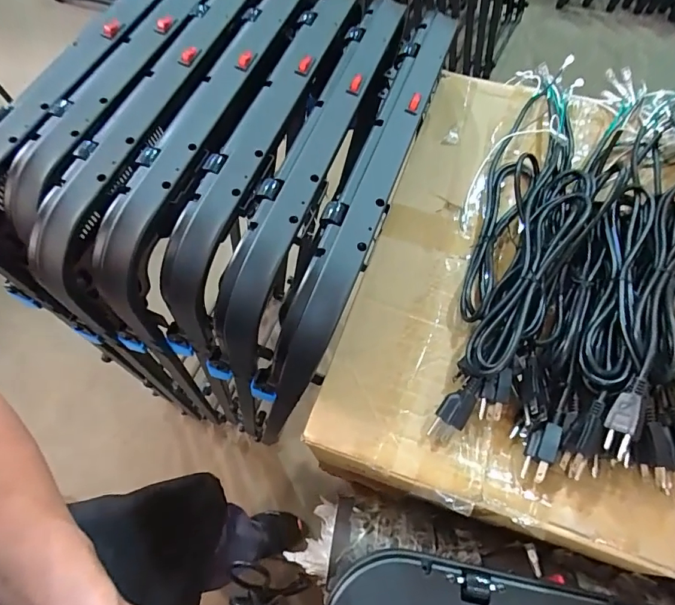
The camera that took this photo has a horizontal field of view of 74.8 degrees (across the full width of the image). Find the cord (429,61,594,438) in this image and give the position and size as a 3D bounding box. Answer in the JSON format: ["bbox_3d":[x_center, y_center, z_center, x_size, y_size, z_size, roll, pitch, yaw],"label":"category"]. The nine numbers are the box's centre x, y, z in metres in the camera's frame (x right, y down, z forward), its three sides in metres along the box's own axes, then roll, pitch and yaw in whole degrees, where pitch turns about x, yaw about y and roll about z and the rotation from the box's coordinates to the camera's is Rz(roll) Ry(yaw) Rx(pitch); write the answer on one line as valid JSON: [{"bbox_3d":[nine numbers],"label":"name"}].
[{"bbox_3d":[0.211,-0.087,0.494,0.119,0.046,0.500,21,67,12],"label":"cord"}]

